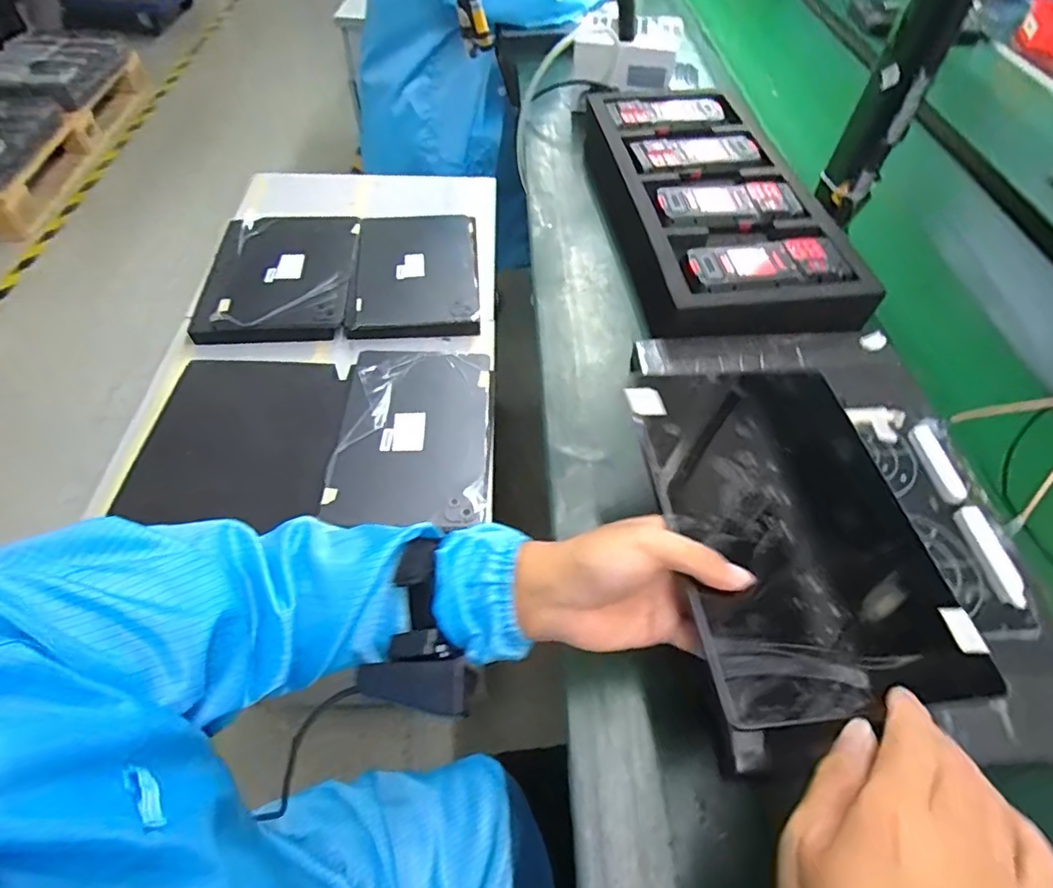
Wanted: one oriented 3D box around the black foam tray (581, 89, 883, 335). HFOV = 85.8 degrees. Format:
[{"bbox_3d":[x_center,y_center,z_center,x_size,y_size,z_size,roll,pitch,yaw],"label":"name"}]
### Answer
[{"bbox_3d":[0.216,-0.315,0.721,0.230,0.070,0.495,-4,55,-5],"label":"black foam tray"}]

